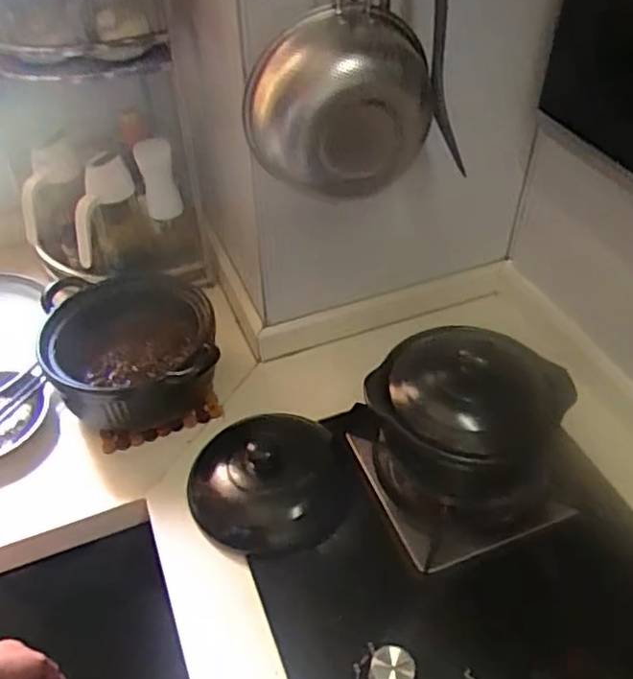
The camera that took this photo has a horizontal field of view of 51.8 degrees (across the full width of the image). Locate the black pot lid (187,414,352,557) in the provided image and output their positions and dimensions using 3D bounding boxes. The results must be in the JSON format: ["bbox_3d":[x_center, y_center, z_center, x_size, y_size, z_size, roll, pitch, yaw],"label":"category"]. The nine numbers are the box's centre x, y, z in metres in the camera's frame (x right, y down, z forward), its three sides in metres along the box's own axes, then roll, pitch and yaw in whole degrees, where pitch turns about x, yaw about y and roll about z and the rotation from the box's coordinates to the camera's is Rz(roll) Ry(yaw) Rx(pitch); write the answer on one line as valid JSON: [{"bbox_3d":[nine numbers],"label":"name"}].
[{"bbox_3d":[-0.054,0.157,0.740,0.175,0.058,0.172,-1,44,1],"label":"black pot lid"}]

